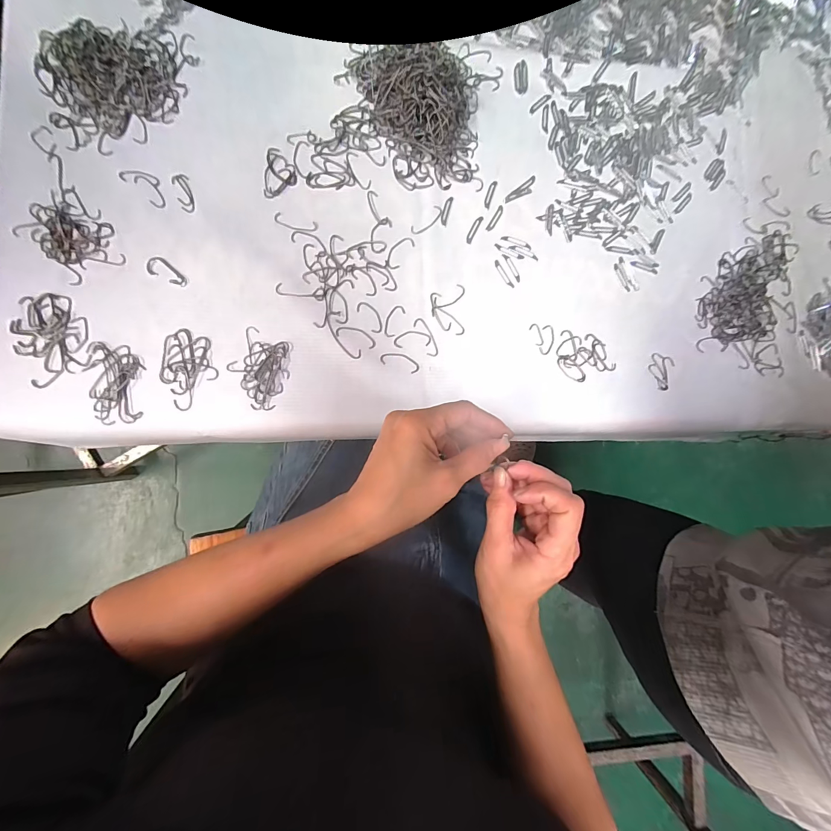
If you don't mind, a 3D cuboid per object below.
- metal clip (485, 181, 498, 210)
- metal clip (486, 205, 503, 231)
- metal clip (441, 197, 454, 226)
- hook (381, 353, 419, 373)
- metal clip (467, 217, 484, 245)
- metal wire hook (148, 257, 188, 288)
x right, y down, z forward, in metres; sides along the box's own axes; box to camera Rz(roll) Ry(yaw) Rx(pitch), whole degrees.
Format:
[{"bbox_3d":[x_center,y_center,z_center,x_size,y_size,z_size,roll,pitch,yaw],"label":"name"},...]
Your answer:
[{"bbox_3d":[0.081,-0.237,0.382,0.008,0.004,0.033,20,85,-6],"label":"metal clip"},{"bbox_3d":[0.086,-0.210,0.382,0.007,0.004,0.033,30,84,-5],"label":"metal clip"},{"bbox_3d":[0.033,-0.215,0.375,0.007,0.004,0.032,17,85,-6],"label":"metal clip"},{"bbox_3d":[-0.015,-0.054,0.359,0.040,0.004,0.016,16,85,-6],"label":"hook"},{"bbox_3d":[0.062,-0.196,0.377,0.008,0.004,0.033,28,84,-5],"label":"metal clip"},{"bbox_3d":[-0.231,-0.132,0.333,0.037,0.004,0.017,38,83,-4],"label":"metal wire hook"}]

